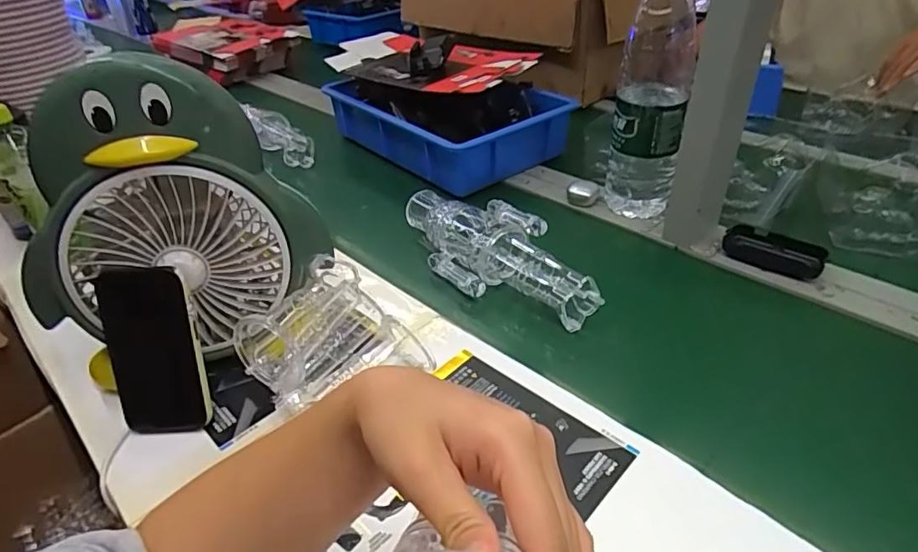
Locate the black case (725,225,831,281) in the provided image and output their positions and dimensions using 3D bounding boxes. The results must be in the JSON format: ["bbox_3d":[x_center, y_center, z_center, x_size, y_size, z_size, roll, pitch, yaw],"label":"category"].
[{"bbox_3d":[0.383,-0.033,0.654,0.107,0.024,0.047,23,44,31],"label":"black case"}]

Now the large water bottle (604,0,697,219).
[{"bbox_3d":[0.248,-0.230,0.693,0.091,0.317,0.096,15,40,23],"label":"large water bottle"}]

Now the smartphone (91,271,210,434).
[{"bbox_3d":[-0.273,0.067,0.477,0.094,0.151,0.011,1,16,12],"label":"smartphone"}]

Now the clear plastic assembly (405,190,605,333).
[{"bbox_3d":[0.037,-0.037,0.658,0.114,0.062,0.291,-25,42,-27],"label":"clear plastic assembly"}]

